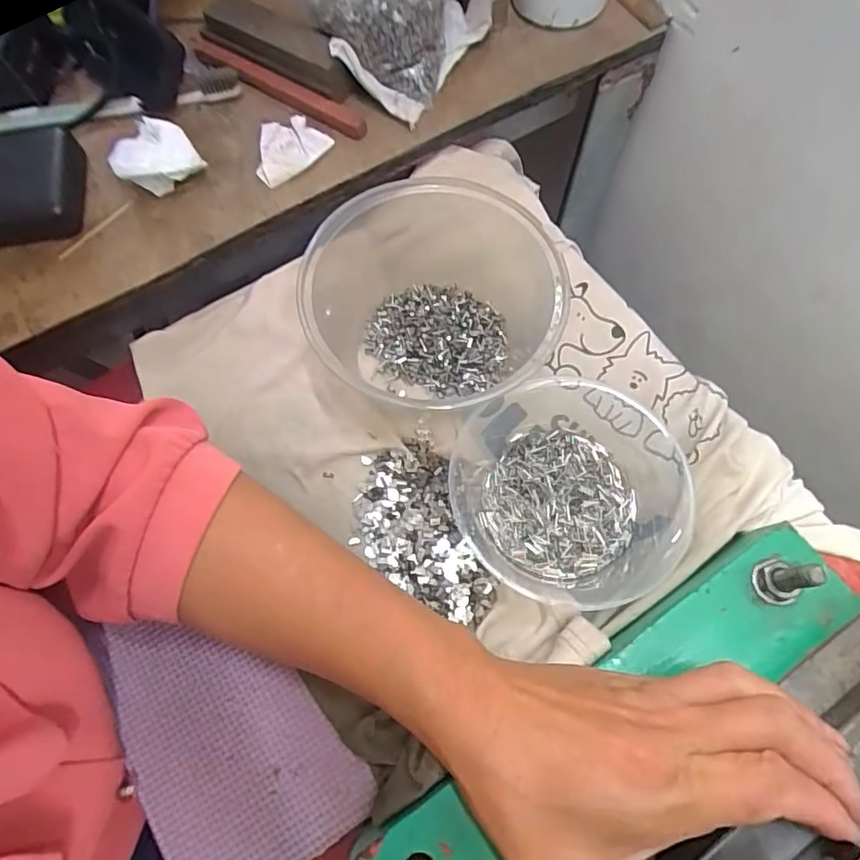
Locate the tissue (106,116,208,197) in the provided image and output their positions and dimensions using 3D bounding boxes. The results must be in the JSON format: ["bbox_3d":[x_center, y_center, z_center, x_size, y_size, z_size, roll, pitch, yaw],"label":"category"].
[{"bbox_3d":[-0.178,-0.184,0.376,0.053,0.025,0.051,-9,72,-2],"label":"tissue"}]

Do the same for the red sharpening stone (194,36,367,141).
[{"bbox_3d":[-0.109,-0.240,0.396,0.155,0.015,0.015,33,75,11],"label":"red sharpening stone"}]

